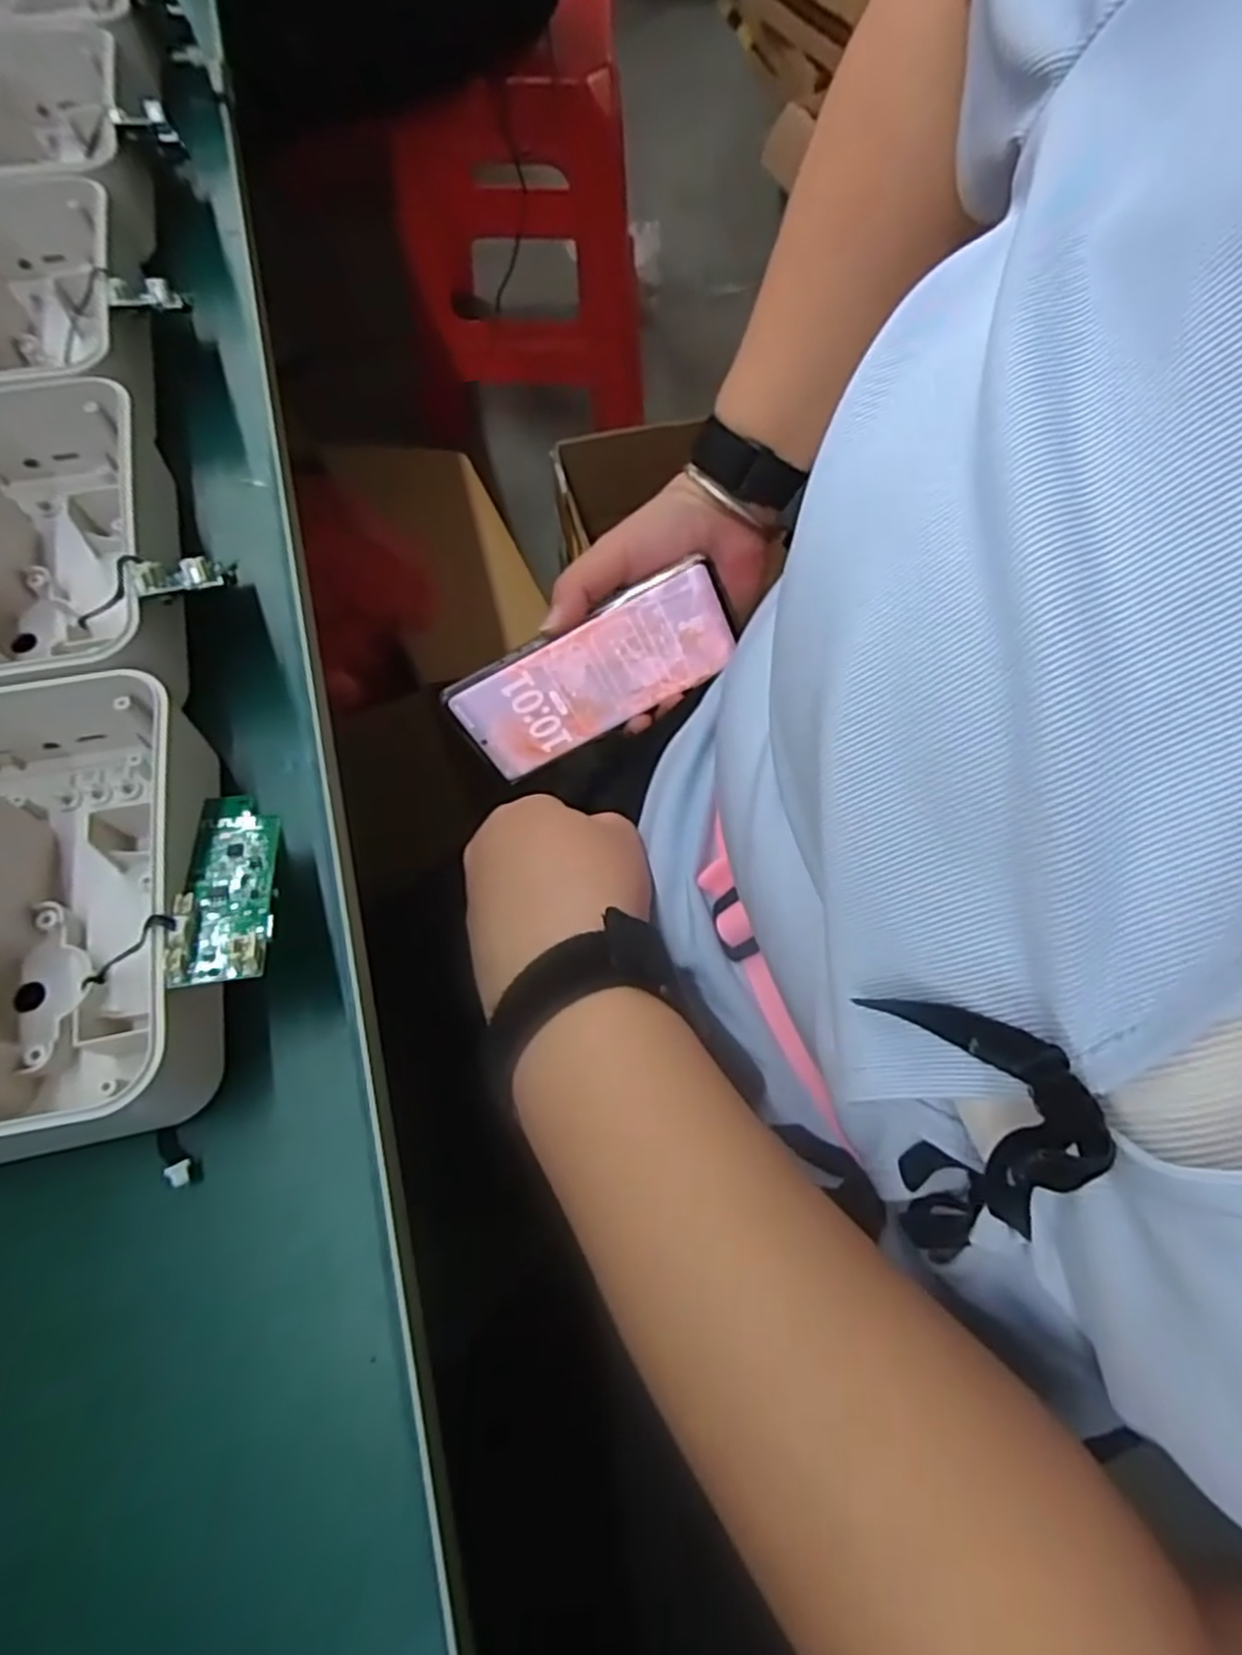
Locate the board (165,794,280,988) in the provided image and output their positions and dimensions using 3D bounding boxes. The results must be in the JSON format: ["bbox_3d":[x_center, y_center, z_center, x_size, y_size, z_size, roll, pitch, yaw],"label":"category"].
[{"bbox_3d":[-0.110,0.014,0.215,0.022,0.011,0.071,-15,44,-8],"label":"board"}]

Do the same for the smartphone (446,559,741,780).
[{"bbox_3d":[-0.014,-0.084,0.424,0.152,0.072,0.006,-27,45,8],"label":"smartphone"}]

